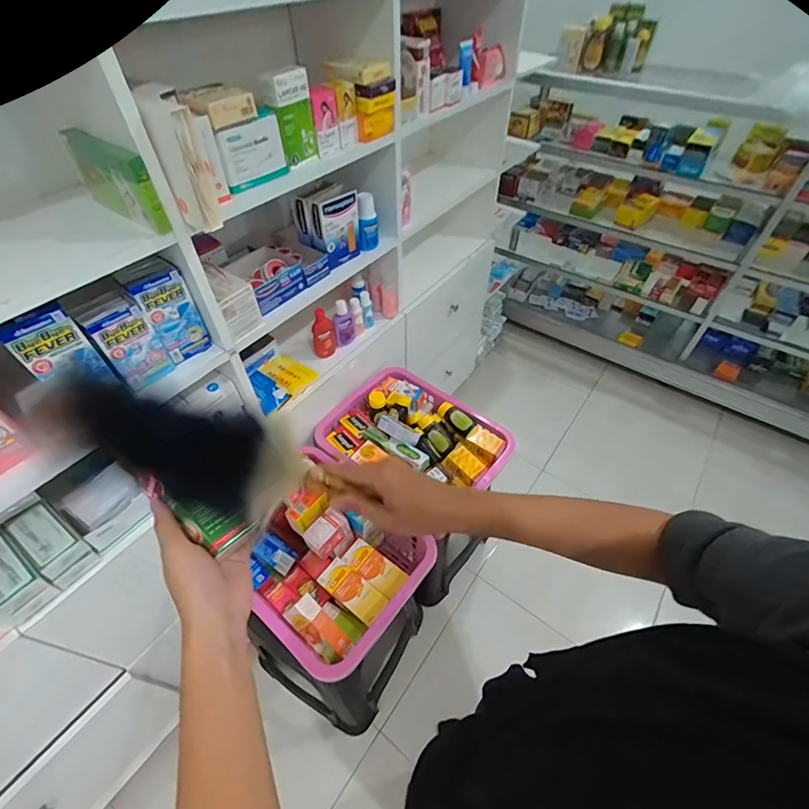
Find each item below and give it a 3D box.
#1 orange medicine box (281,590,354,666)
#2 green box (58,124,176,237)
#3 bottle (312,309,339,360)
[{"bbox_3d":[-0.159,0.416,0.762,0.130,0.062,0.039,40,34,10],"label":"orange medicine box"},{"bbox_3d":[-0.381,-0.296,0.547,0.172,0.093,0.028,31,56,25],"label":"green box"},{"bbox_3d":[-0.192,-0.168,0.976,0.025,0.127,0.056,28,54,23],"label":"bottle"}]

